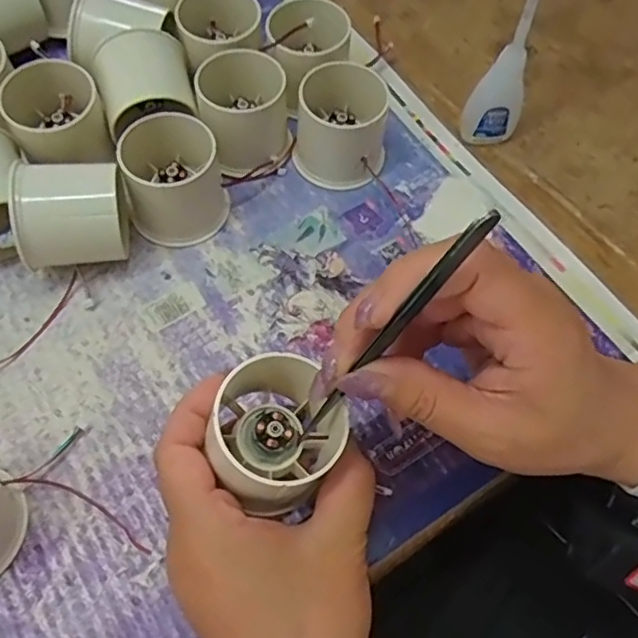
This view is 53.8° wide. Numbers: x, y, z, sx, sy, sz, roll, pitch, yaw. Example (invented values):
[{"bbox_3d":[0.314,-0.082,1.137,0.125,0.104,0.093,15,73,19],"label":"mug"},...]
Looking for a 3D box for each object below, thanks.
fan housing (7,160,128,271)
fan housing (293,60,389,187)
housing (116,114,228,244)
[{"bbox_3d":[-0.127,-0.051,0.333,0.054,0.053,0.049,-11,63,-8],"label":"fan housing"},{"bbox_3d":[0.012,-0.113,0.373,0.054,0.049,0.049,10,62,3],"label":"fan housing"},{"bbox_3d":[-0.083,-0.082,0.356,0.055,0.045,0.067,-14,63,-9],"label":"housing"}]

